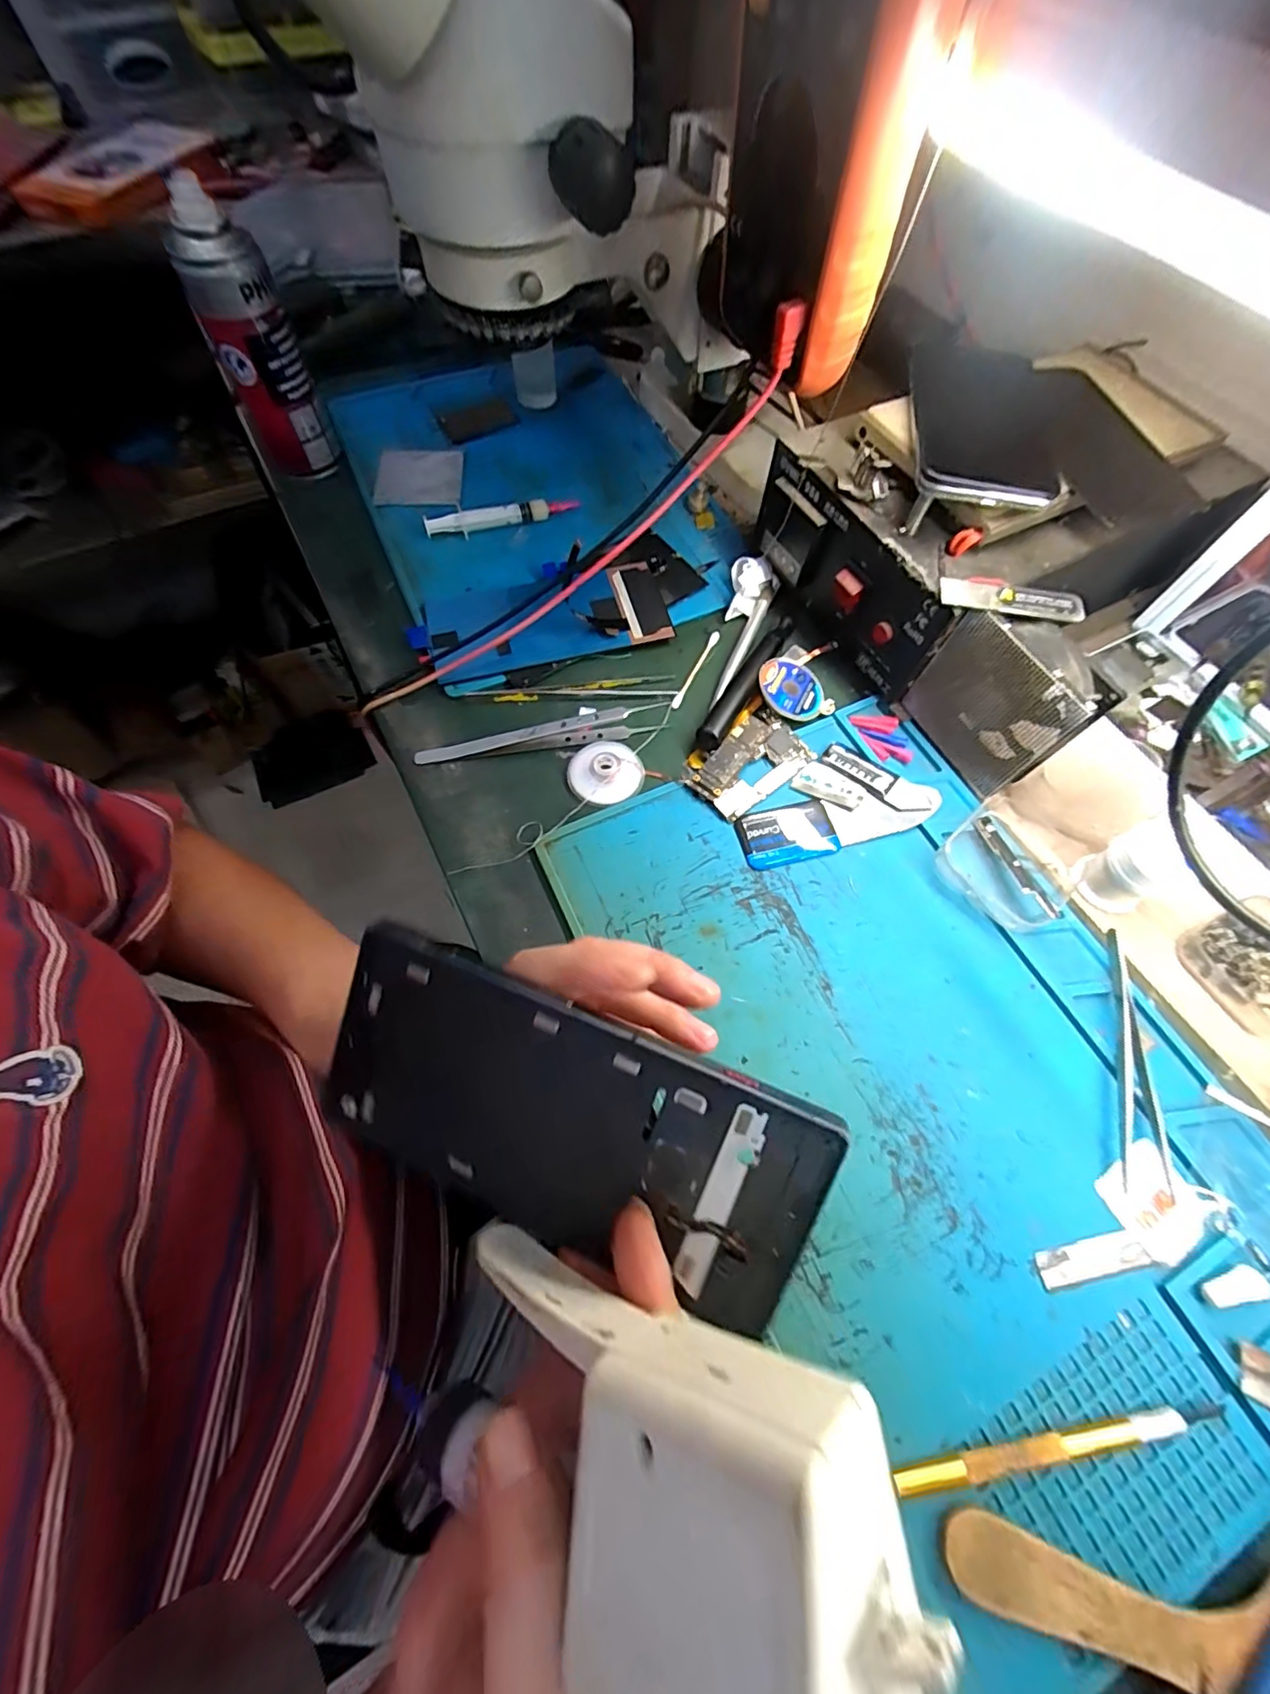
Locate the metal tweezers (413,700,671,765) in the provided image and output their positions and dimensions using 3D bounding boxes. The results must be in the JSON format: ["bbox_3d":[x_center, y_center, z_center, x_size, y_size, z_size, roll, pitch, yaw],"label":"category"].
[{"bbox_3d":[-0.057,-0.069,0.347,0.152,0.019,0.013,-11,66,-5],"label":"metal tweezers"}]

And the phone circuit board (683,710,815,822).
[{"bbox_3d":[0.070,-0.051,0.345,0.075,0.007,0.045,-37,71,-16],"label":"phone circuit board"}]

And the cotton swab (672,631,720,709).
[{"bbox_3d":[0.042,-0.121,0.384,0.007,0.004,0.073,24,68,10],"label":"cotton swab"}]

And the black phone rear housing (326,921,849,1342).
[{"bbox_3d":[-0.025,0.090,0.183,0.160,0.004,0.081,20,101,11],"label":"black phone rear housing"}]

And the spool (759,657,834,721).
[{"bbox_3d":[0.102,-0.102,0.366,0.045,0.004,0.043,5,72,-14],"label":"spool"}]

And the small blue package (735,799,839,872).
[{"bbox_3d":[0.088,-0.008,0.328,0.054,0.004,0.035,-13,66,-6],"label":"small blue package"}]

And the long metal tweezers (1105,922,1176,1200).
[{"bbox_3d":[0.241,0.100,0.278,0.021,0.007,0.121,10,66,4],"label":"long metal tweezers"}]

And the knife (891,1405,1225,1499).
[{"bbox_3d":[0.163,0.228,0.217,0.133,0.008,0.008,-8,66,-4],"label":"knife"}]

